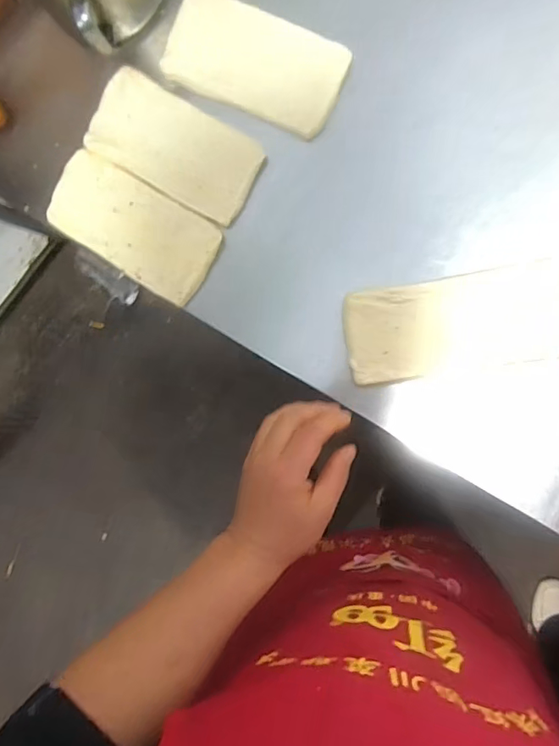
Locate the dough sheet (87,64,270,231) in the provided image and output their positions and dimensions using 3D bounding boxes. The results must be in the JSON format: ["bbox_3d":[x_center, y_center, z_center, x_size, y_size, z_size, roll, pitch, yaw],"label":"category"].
[{"bbox_3d":[-0.107,-0.226,0.501,0.180,0.013,0.086,35,97,8],"label":"dough sheet"}]

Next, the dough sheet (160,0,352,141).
[{"bbox_3d":[-0.024,-0.304,0.493,0.176,0.014,0.097,27,96,8],"label":"dough sheet"}]

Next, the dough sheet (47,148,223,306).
[{"bbox_3d":[-0.152,-0.150,0.517,0.179,0.010,0.087,33,97,8],"label":"dough sheet"}]

